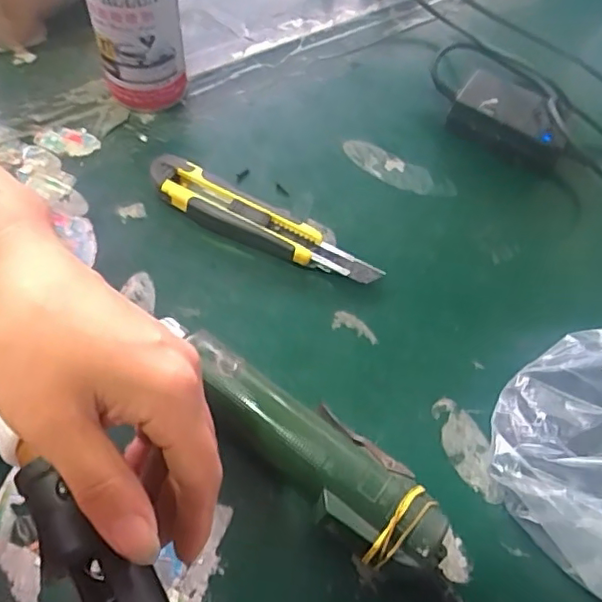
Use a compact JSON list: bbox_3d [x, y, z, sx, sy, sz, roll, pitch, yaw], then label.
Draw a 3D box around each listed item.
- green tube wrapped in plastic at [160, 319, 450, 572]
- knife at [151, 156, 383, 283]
[{"bbox_3d":[0.002,0.086,0.338,0.183,0.041,0.054,37,65,16],"label":"green tube wrapped in plastic"},{"bbox_3d":[-0.029,-0.060,0.427,0.182,0.023,0.043,25,62,10],"label":"knife"}]

